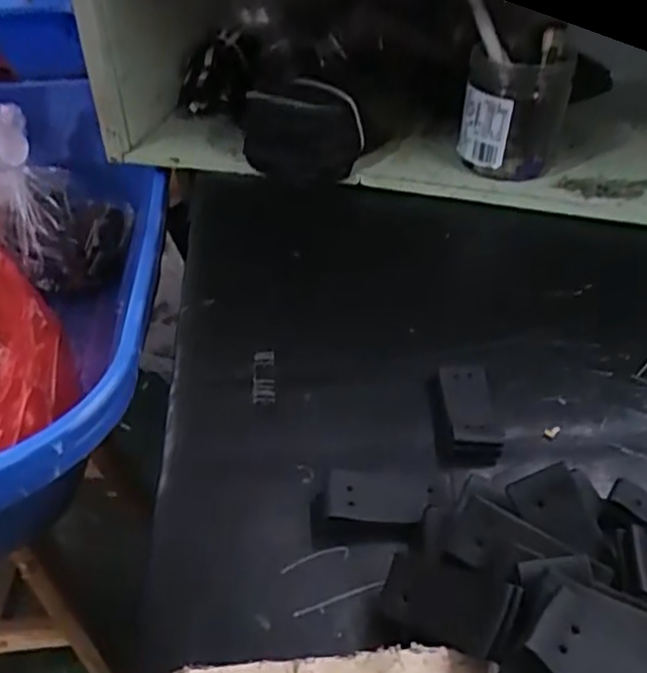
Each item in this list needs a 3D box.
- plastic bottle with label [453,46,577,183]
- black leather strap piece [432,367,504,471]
[{"bbox_3d":[0.153,-0.174,0.577,0.079,0.094,0.060,9,39,13],"label":"plastic bottle with label"},{"bbox_3d":[0.078,0.044,0.384,0.035,0.012,0.075,1,38,2],"label":"black leather strap piece"}]

